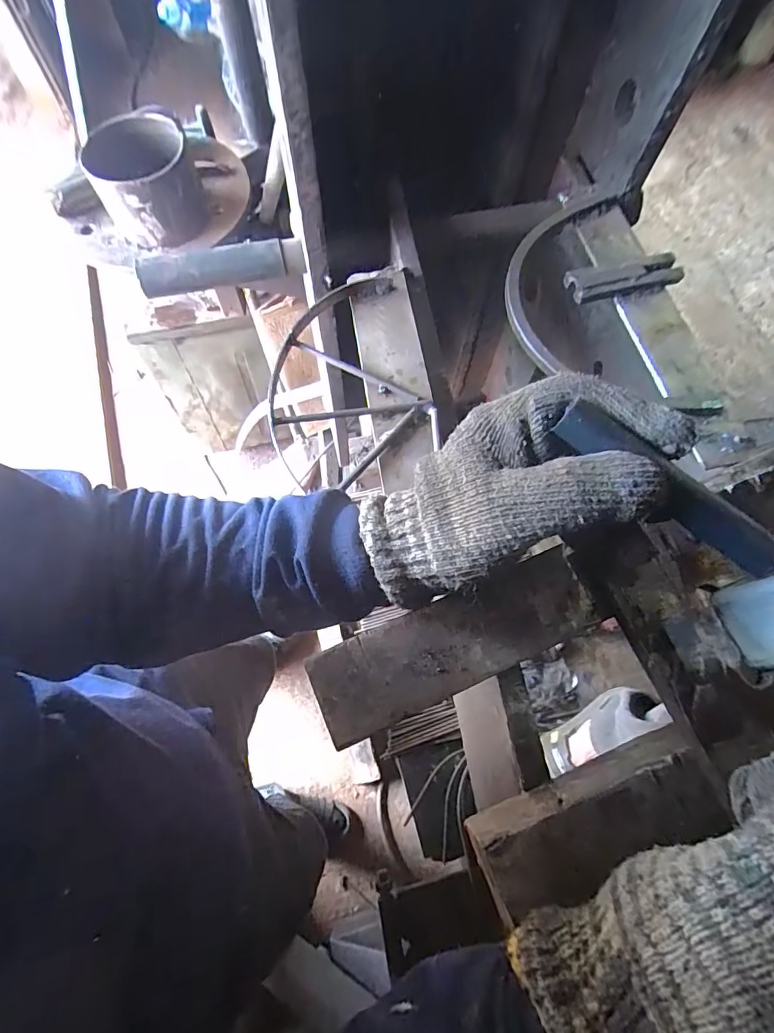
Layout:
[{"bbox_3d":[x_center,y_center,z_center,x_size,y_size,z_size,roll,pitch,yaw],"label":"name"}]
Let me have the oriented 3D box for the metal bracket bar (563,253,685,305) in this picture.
[{"bbox_3d":[0.203,-0.204,0.395,0.098,0.014,0.029,-11,69,-5],"label":"metal bracket bar"}]

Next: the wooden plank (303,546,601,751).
[{"bbox_3d":[0.038,0.068,0.252,0.157,0.005,0.047,-22,71,-10],"label":"wooden plank"}]

